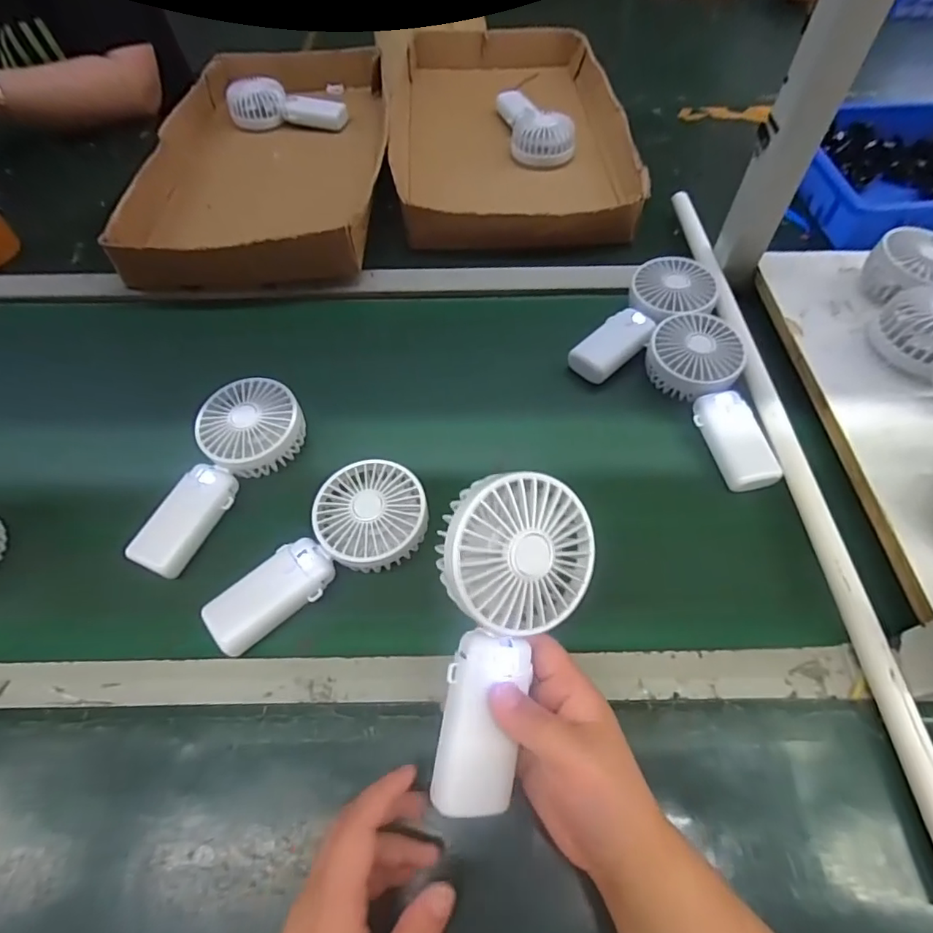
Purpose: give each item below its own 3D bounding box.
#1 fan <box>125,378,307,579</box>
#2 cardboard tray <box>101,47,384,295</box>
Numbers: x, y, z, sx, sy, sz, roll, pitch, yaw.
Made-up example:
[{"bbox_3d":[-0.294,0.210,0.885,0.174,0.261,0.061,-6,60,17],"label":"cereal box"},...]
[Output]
[{"bbox_3d":[-0.220,0.002,0.459,0.083,0.036,0.181,27,63,14],"label":"fan"},{"bbox_3d":[-0.272,-0.445,0.735,0.291,0.069,0.537,-3,57,0],"label":"cardboard tray"}]

